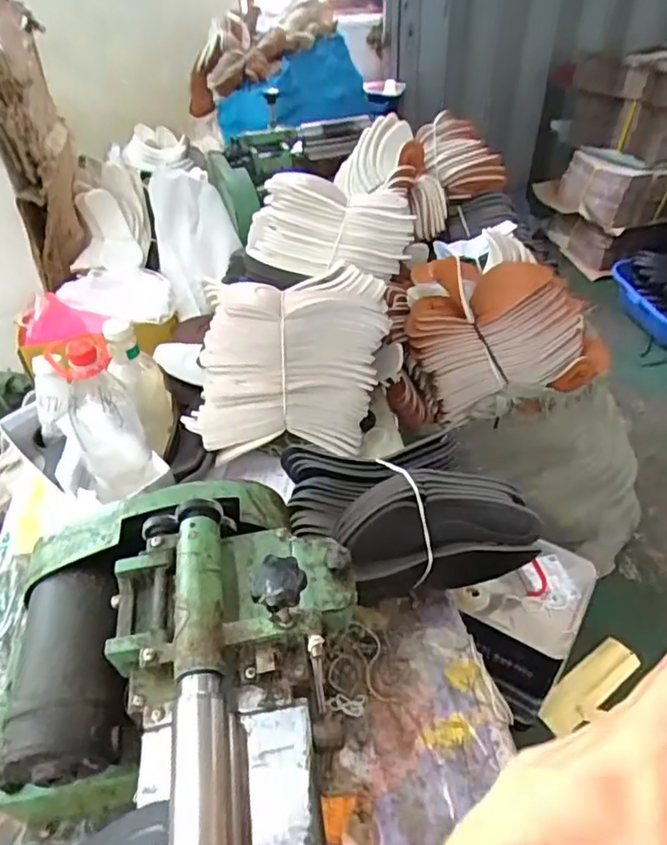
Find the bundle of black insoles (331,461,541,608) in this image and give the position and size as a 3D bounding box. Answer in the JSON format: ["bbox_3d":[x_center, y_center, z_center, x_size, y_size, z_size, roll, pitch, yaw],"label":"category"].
[{"bbox_3d":[0.118,0.121,0.672,0.230,0.109,0.108,-14,44,-13],"label":"bundle of black insoles"}]

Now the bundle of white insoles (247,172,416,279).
[{"bbox_3d":[-0.006,-0.338,1.000,0.281,0.132,0.136,-1,43,1],"label":"bundle of white insoles"}]

